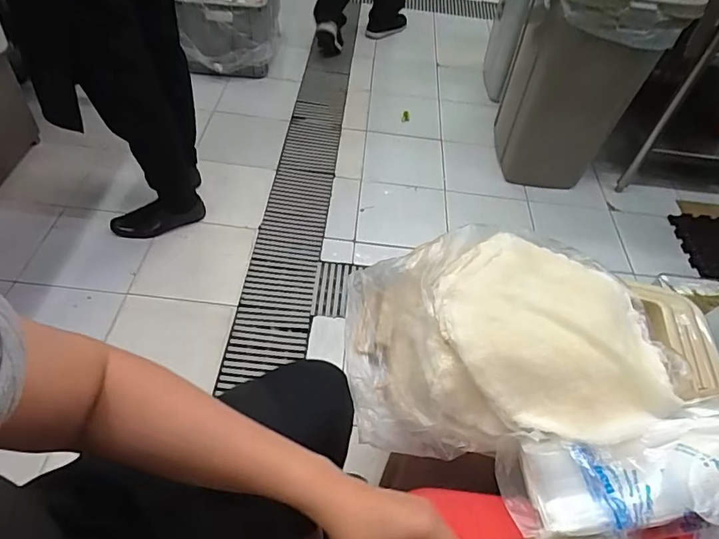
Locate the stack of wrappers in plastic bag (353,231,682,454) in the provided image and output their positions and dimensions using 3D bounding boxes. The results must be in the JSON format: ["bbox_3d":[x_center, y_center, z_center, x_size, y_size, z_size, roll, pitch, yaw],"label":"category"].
[{"bbox_3d":[0.179,0.091,0.634,0.374,0.128,0.284,2,50,-4],"label":"stack of wrappers in plastic bag"}]

